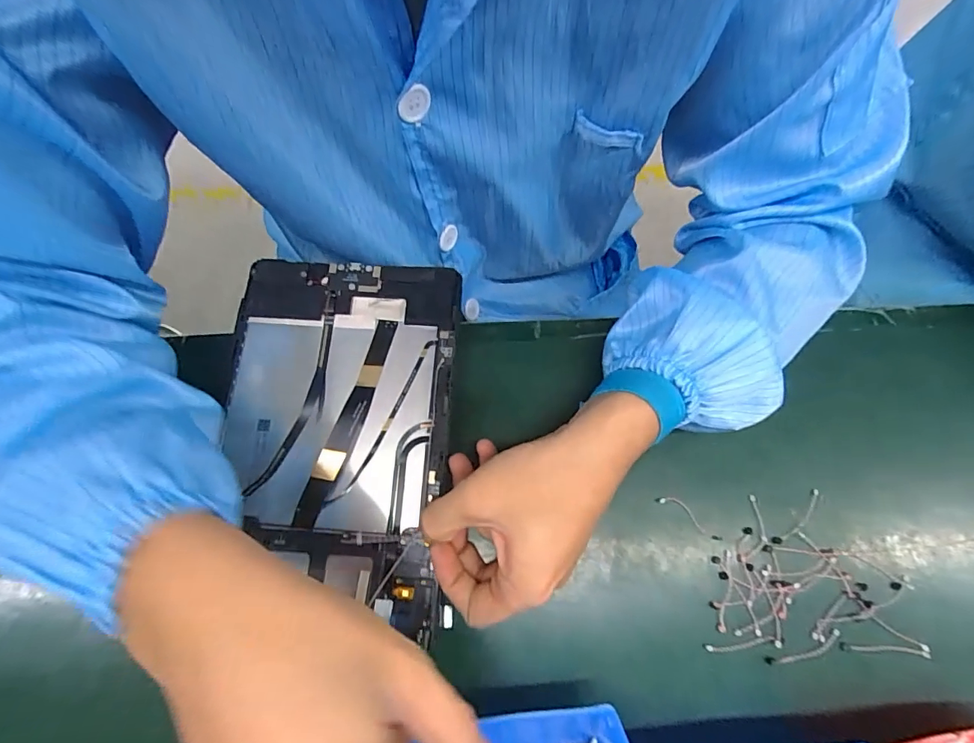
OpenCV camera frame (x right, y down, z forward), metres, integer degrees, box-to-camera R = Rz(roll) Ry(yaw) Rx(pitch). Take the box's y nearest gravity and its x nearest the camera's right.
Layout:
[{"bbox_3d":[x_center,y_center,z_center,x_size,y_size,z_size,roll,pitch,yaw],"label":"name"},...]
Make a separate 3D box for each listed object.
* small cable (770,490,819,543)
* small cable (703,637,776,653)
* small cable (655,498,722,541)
[{"bbox_3d":[0.204,0.096,0.301,0.047,0.004,0.010,-42,75,-13],"label":"small cable"},{"bbox_3d":[0.152,0.165,0.276,0.043,0.004,0.006,-5,70,-1],"label":"small cable"},{"bbox_3d":[0.133,0.094,0.301,0.047,0.004,0.009,33,74,12],"label":"small cable"}]

